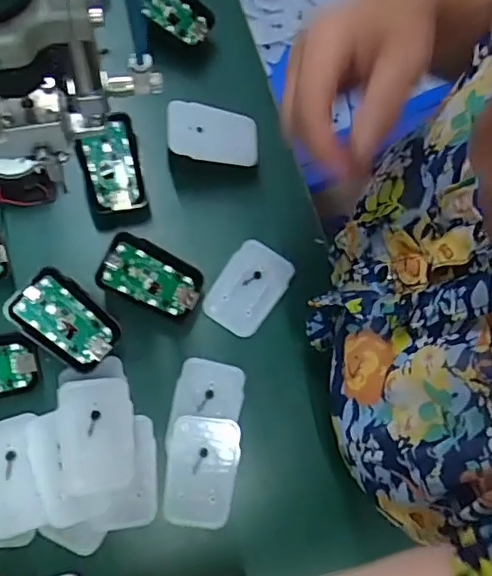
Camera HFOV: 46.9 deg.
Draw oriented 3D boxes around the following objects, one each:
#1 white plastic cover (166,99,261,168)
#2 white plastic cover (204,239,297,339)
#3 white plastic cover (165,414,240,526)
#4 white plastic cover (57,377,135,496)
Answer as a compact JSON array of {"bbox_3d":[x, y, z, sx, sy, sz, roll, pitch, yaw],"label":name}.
[{"bbox_3d":[-0.025,-0.119,0.431,0.070,0.006,0.047,3,71,-21],"label":"white plastic cover"},{"bbox_3d":[0.002,0.000,0.429,0.047,0.004,0.070,35,73,5],"label":"white plastic cover"},{"bbox_3d":[-0.030,0.123,0.382,0.047,0.007,0.071,8,72,-6],"label":"white plastic cover"},{"bbox_3d":[-0.096,0.093,0.363,0.044,0.012,0.070,-7,75,-4],"label":"white plastic cover"}]

